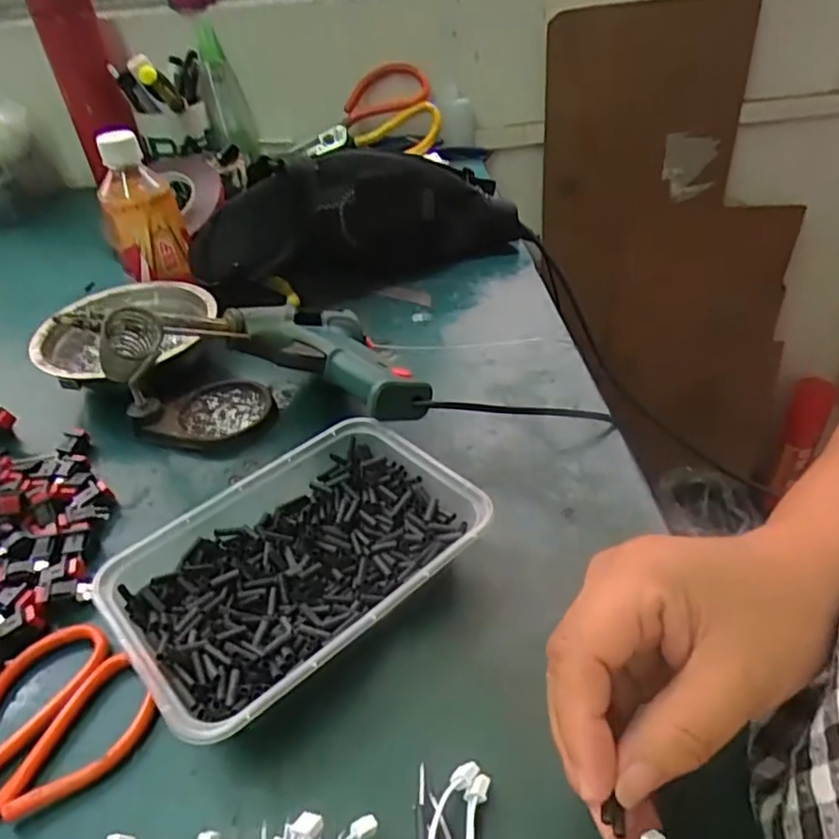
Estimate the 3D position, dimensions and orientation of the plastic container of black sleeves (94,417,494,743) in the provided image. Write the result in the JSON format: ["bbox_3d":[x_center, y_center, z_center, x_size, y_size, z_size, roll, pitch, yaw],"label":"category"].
[{"bbox_3d":[-0.056,0.069,0.310,0.164,0.034,0.115,-33,47,-30],"label":"plastic container of black sleeves"}]

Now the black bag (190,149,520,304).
[{"bbox_3d":[-0.054,-0.179,0.562,0.290,0.104,0.079,-13,40,-10],"label":"black bag"}]

